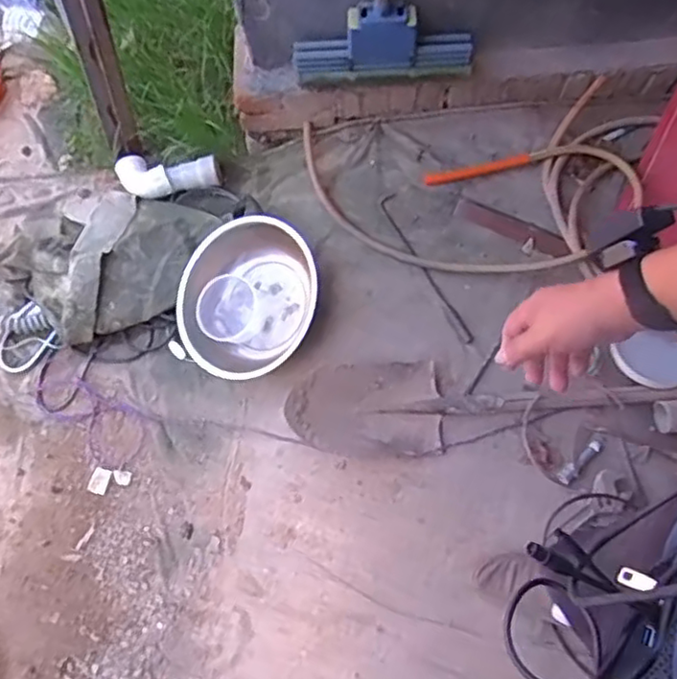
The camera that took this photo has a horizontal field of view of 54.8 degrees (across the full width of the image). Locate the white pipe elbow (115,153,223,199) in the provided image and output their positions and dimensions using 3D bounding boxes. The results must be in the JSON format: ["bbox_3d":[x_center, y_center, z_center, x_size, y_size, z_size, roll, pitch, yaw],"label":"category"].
[{"bbox_3d":[-0.451,-0.428,1.717,0.281,0.091,0.115,6,70,6],"label":"white pipe elbow"}]

